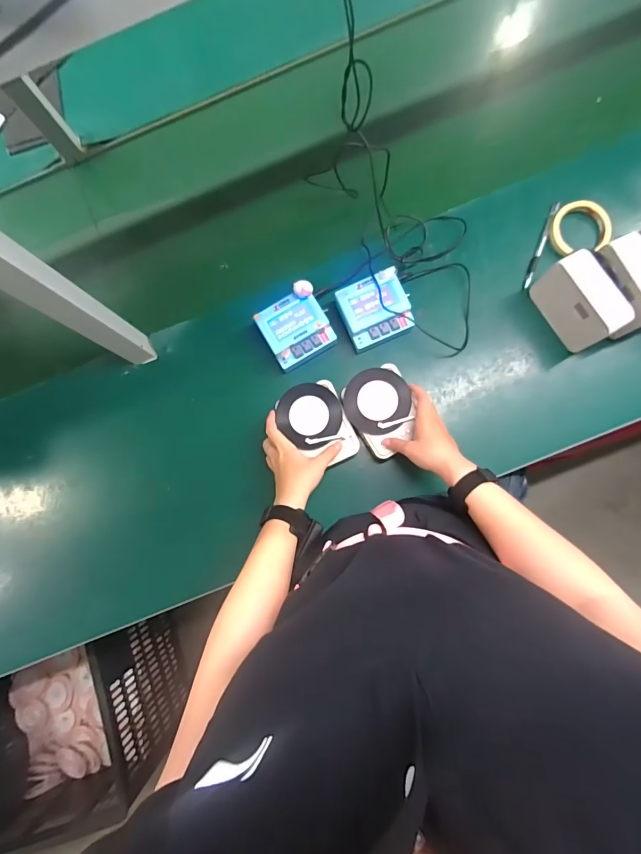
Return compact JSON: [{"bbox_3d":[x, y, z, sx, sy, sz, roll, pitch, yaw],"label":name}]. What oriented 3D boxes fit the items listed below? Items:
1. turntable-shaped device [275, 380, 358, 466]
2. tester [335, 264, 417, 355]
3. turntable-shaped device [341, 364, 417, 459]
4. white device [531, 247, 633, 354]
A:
[{"bbox_3d":[-0.007,-0.005,0.587,0.094,0.020,0.132,-25,81,1],"label":"turntable-shaped device"},{"bbox_3d":[0.089,-0.188,0.629,0.105,0.048,0.100,-20,82,2],"label":"tester"},{"bbox_3d":[0.093,-0.027,0.587,0.099,0.017,0.131,-25,81,1],"label":"turntable-shaped device"},{"bbox_3d":[0.386,-0.187,0.578,0.054,0.095,0.129,-32,81,0],"label":"white device"}]

